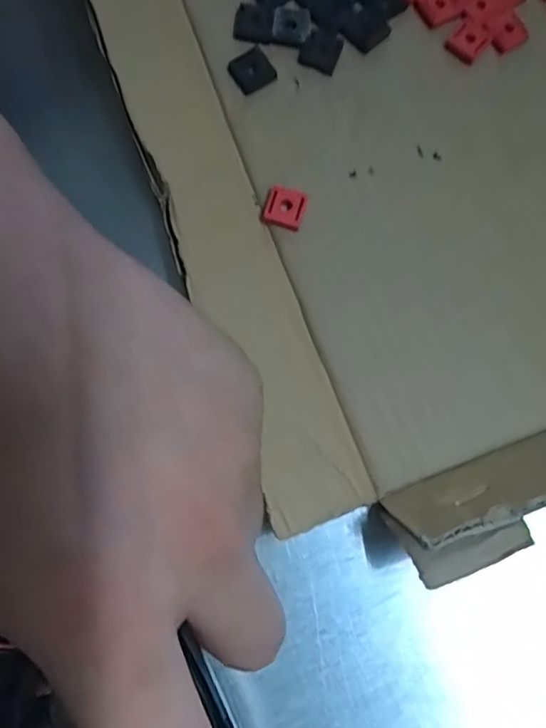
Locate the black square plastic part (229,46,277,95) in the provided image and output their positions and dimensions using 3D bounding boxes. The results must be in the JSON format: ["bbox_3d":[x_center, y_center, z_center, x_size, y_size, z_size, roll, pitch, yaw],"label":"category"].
[{"bbox_3d":[-0.007,-0.104,0.201,0.013,0.006,0.013,-33,81,-9],"label":"black square plastic part"}]

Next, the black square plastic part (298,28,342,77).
[{"bbox_3d":[0.018,-0.115,0.205,0.014,0.004,0.016,20,77,2],"label":"black square plastic part"}]

